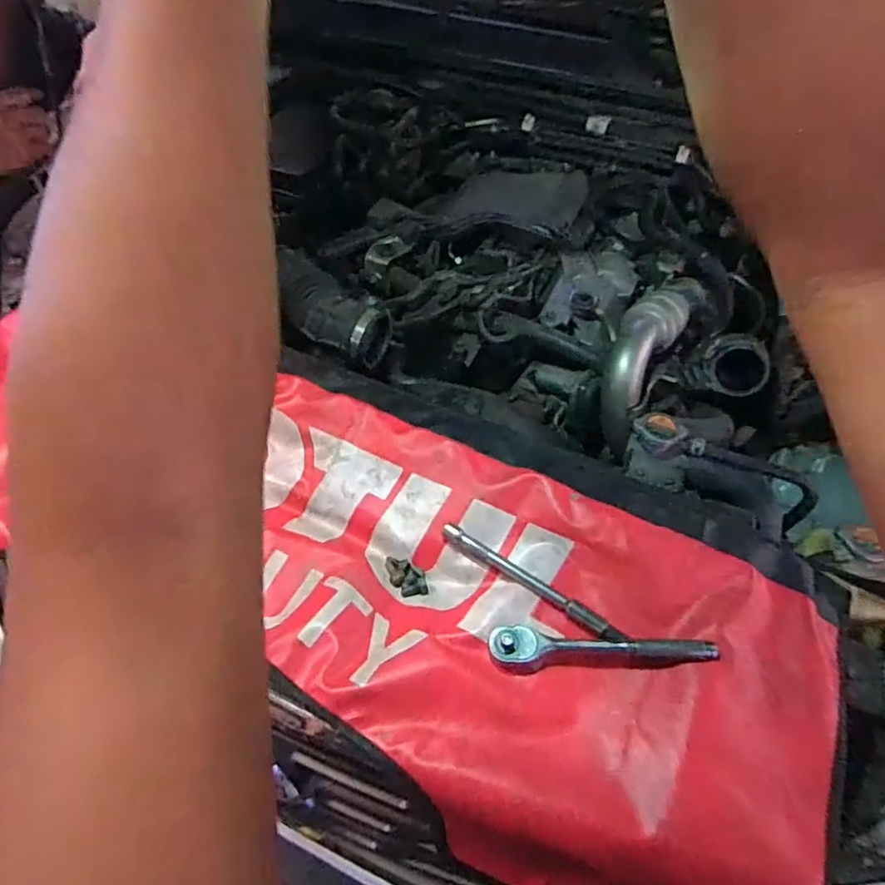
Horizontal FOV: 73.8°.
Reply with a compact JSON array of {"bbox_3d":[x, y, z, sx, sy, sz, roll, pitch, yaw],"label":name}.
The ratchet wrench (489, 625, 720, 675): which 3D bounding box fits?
[{"bbox_3d":[0.141,0.184,0.526,0.192,0.023,0.035,2,50,0],"label":"ratchet wrench"}]

